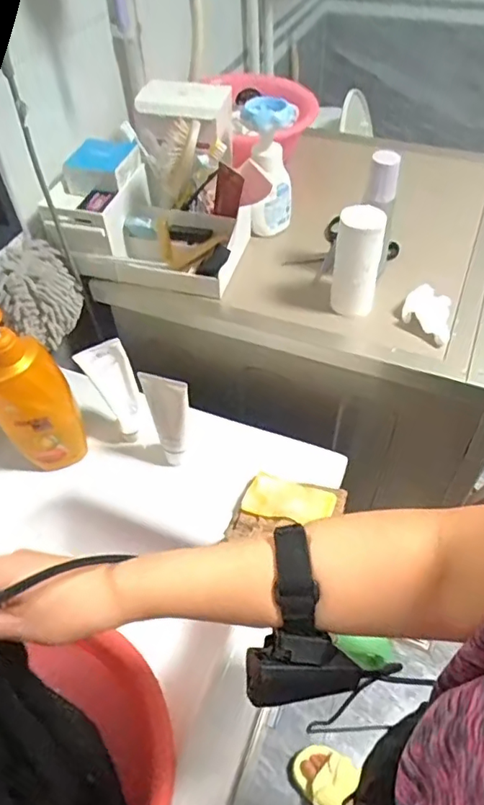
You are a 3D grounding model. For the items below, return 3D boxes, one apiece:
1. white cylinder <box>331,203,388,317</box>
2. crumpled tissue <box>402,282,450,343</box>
[{"bbox_3d":[0.139,-0.161,0.659,0.046,0.151,0.046,1,50,3],"label":"white cylinder"},{"bbox_3d":[0.237,-0.112,0.686,0.062,0.044,0.056,17,53,16],"label":"crumpled tissue"}]

